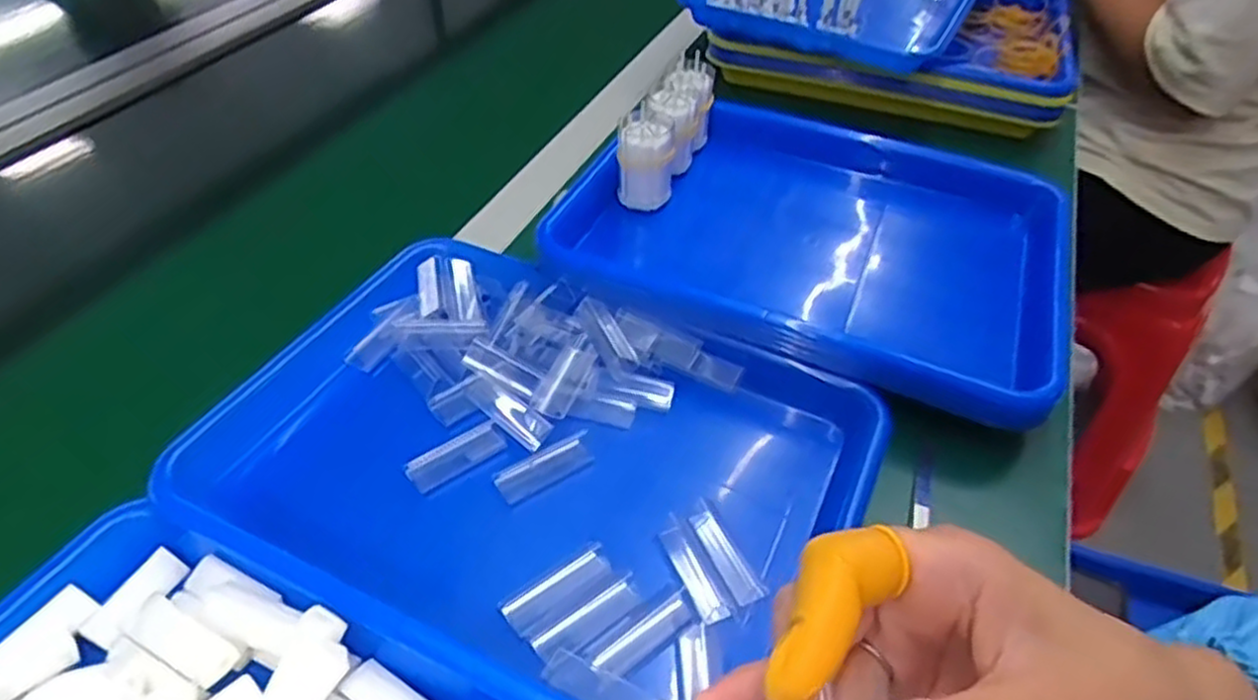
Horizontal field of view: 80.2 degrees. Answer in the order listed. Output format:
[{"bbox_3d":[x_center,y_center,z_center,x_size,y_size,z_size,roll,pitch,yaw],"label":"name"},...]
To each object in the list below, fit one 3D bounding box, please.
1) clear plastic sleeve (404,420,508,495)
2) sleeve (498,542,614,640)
[{"bbox_3d":[-0.095,0.058,0.413,0.054,0.006,0.022,-31,54,-28],"label":"clear plastic sleeve"},{"bbox_3d":[-0.034,0.115,0.362,0.055,0.005,0.022,-30,53,-27],"label":"sleeve"}]

